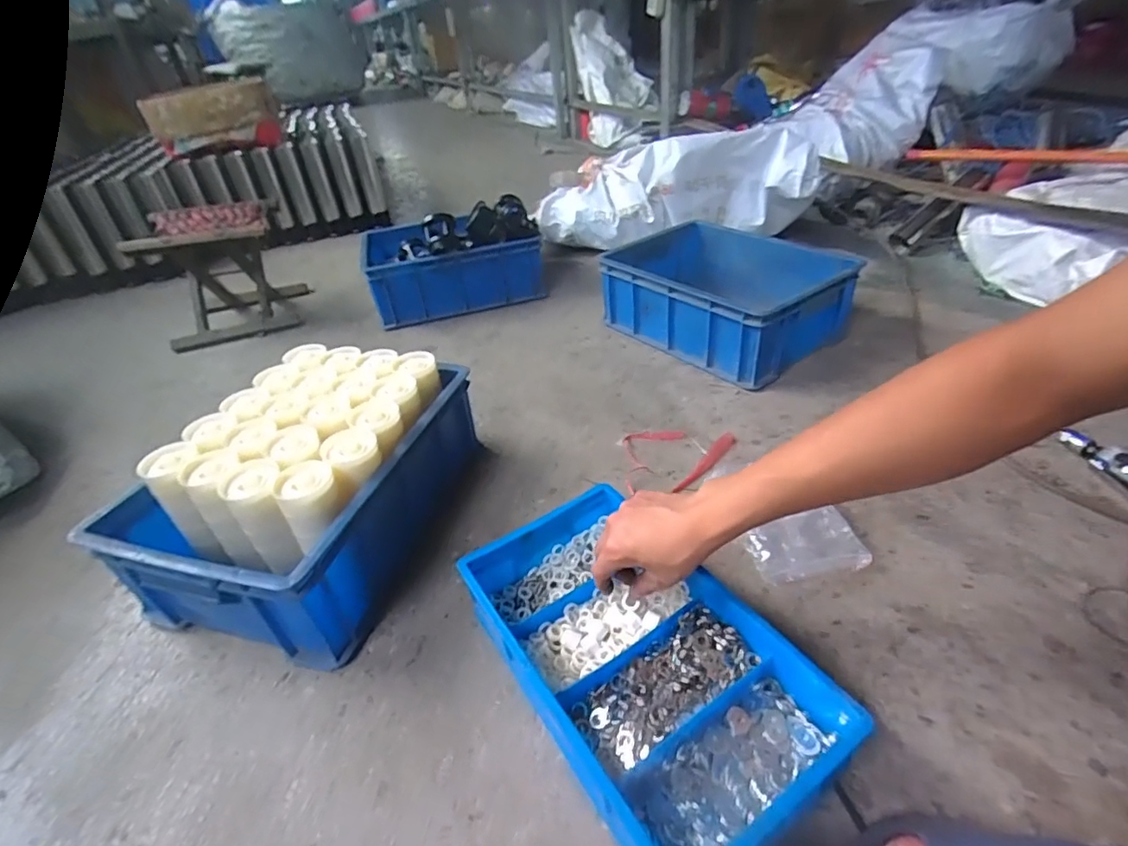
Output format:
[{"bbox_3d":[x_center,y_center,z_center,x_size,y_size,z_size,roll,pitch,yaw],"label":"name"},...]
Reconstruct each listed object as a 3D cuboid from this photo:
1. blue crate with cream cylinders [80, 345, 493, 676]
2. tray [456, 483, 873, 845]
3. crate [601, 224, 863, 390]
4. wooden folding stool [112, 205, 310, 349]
[{"bbox_3d":[-0.318,0.077,0.724,0.286,0.179,0.389,7,37,19],"label":"blue crate with cream cylinders"},{"bbox_3d":[0.066,0.219,0.528,0.196,0.089,0.341,-26,39,-24],"label":"tray"},{"bbox_3d":[0.310,-0.248,1.083,0.302,0.153,0.386,-28,40,-26],"label":"crate"},{"bbox_3d":[-0.801,-0.353,1.346,0.273,0.252,0.302,-13,36,-8],"label":"wooden folding stool"}]

